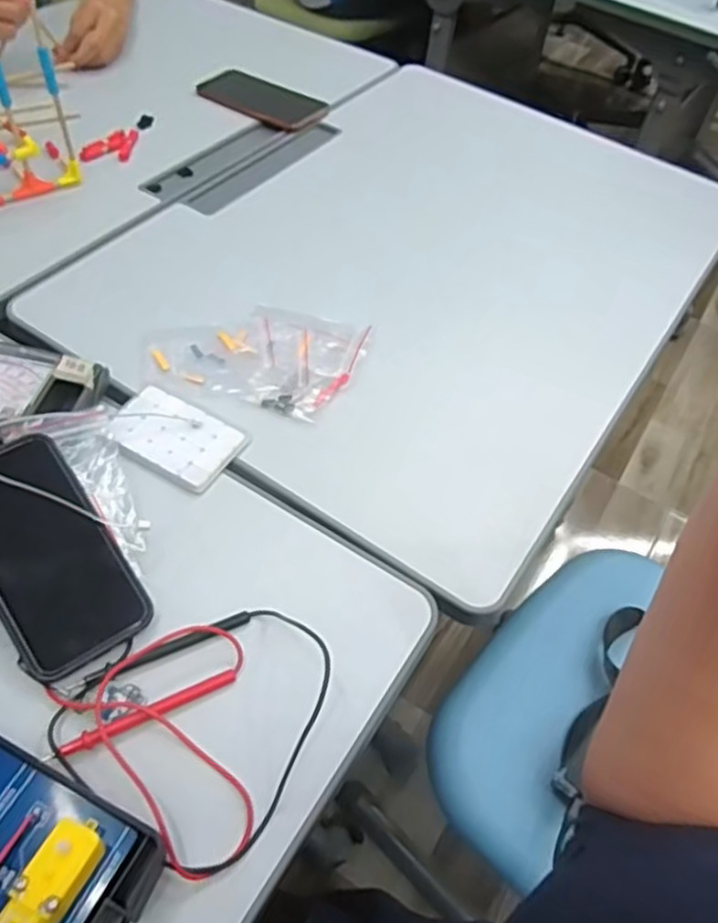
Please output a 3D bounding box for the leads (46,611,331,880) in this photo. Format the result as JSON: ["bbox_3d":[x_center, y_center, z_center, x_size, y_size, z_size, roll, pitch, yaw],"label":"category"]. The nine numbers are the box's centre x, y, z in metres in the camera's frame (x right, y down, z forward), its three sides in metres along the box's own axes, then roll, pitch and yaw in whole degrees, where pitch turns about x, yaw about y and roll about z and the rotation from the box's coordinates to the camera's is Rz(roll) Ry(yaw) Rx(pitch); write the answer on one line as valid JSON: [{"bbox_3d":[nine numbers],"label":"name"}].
[{"bbox_3d":[-0.092,0.142,0.416,0.138,0.028,0.146,3,53,-4],"label":"leads"}]

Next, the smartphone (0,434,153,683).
[{"bbox_3d":[-0.202,0.058,0.454,0.080,0.014,0.154,-31,75,-15],"label":"smartphone"}]

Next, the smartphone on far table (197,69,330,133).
[{"bbox_3d":[-0.122,-0.451,0.882,0.154,0.007,0.086,25,53,13],"label":"smartphone on far table"}]

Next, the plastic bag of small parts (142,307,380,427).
[{"bbox_3d":[-0.088,-0.094,0.610,0.178,0.016,0.110,11,53,3],"label":"plastic bag of small parts"}]

